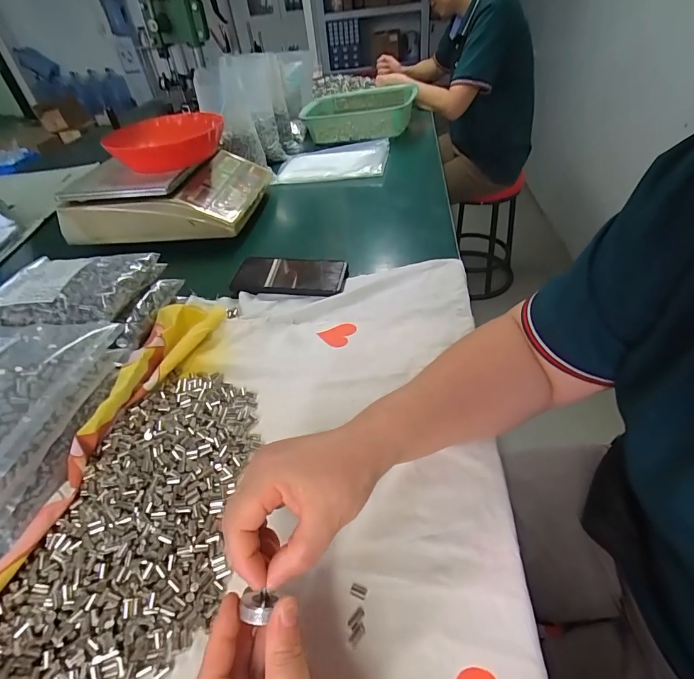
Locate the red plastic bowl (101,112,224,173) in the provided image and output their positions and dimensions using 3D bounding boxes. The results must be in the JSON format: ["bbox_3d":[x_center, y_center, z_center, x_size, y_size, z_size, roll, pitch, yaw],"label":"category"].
[{"bbox_3d":[-0.326,-0.364,0.737,0.195,0.063,0.169,-14,43,-7],"label":"red plastic bowl"}]

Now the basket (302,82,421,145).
[{"bbox_3d":[0.032,-0.592,1.060,0.291,0.086,0.220,12,46,19],"label":"basket"}]

